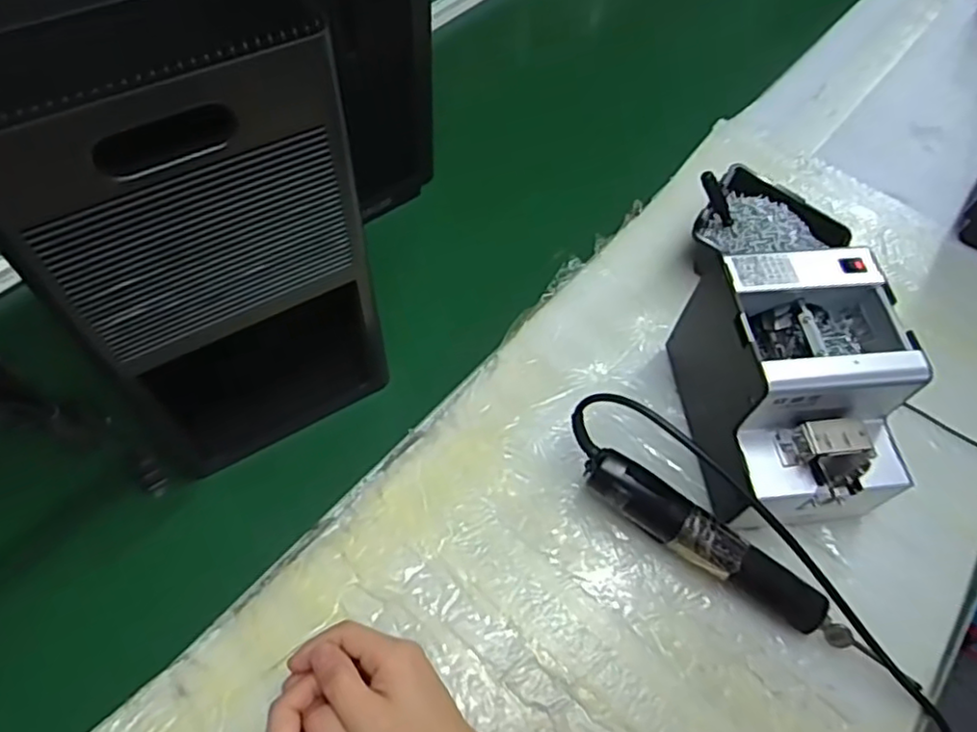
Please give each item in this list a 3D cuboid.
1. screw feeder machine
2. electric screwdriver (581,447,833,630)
[{"bbox_3d":[0.245,0.018,0.536,0.127,0.146,0.174,-5,58,-6],"label":"screw feeder machine"},{"bbox_3d":[0.164,0.135,0.518,0.198,0.049,0.034,31,61,16],"label":"electric screwdriver"}]

